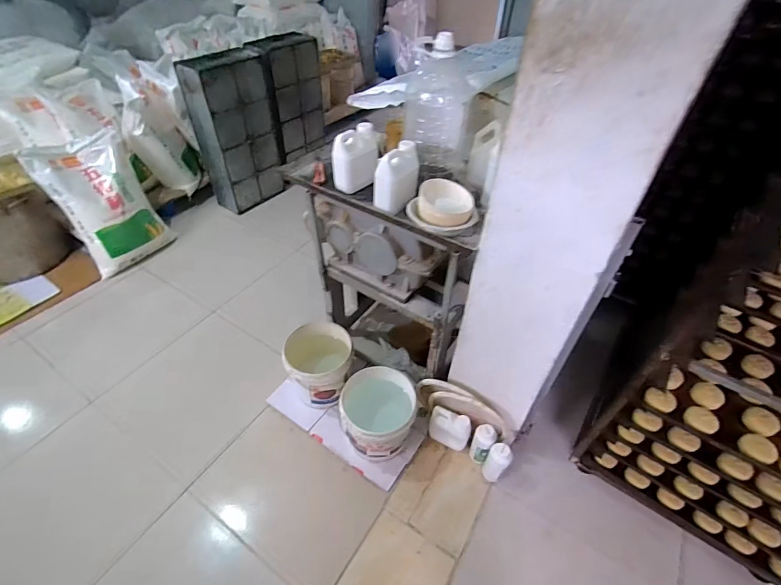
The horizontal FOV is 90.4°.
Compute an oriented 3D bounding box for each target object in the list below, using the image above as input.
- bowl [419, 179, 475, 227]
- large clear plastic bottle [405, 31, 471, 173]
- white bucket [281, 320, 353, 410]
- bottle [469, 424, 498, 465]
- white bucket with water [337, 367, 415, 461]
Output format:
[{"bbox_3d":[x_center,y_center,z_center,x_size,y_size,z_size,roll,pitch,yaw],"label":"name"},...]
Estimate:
[{"bbox_3d":[0.143,-0.228,1.036,0.143,0.055,0.139,9,63,-5],"label":"bowl"},{"bbox_3d":[0.140,-0.517,1.100,0.199,0.347,0.158,8,45,7],"label":"large clear plastic bottle"},{"bbox_3d":[-0.279,0.276,1.517,0.248,0.216,0.239,1,45,-1],"label":"white bucket"},{"bbox_3d":[0.325,0.535,1.369,0.071,0.183,0.066,1,47,-1],"label":"bottle"},{"bbox_3d":[-0.043,0.449,1.420,0.252,0.251,0.258,1,45,-1],"label":"white bucket with water"}]

